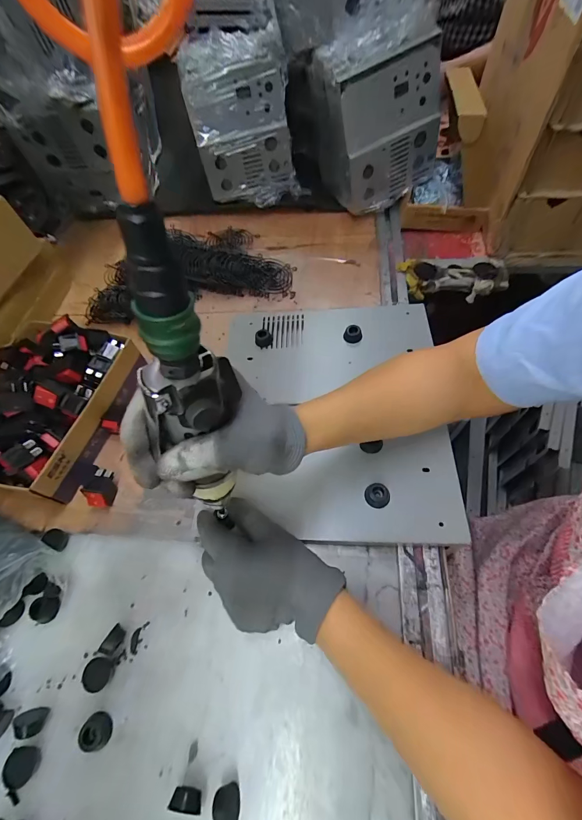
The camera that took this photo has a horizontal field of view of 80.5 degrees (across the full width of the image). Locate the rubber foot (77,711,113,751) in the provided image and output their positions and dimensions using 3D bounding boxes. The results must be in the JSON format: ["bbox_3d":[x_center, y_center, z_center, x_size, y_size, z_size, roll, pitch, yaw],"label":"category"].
[{"bbox_3d":[-0.162,0.267,0.285,0.020,0.013,0.022,-2,61,3],"label":"rubber foot"}]

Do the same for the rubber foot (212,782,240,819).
[{"bbox_3d":[-0.047,0.293,0.256,0.018,0.018,0.021,4,61,6],"label":"rubber foot"}]

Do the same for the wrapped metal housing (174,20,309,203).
[{"bbox_3d":[-0.072,-0.439,0.554,0.160,0.214,0.078,1,61,5],"label":"wrapped metal housing"}]

